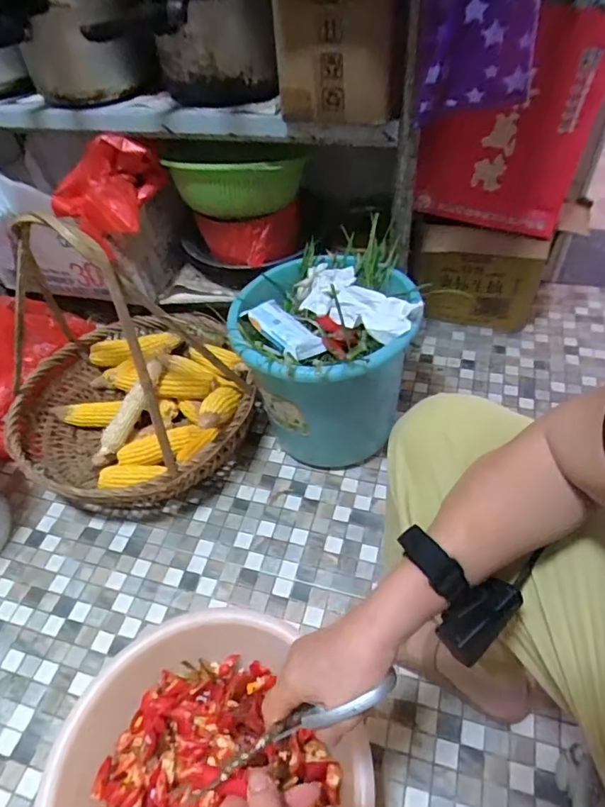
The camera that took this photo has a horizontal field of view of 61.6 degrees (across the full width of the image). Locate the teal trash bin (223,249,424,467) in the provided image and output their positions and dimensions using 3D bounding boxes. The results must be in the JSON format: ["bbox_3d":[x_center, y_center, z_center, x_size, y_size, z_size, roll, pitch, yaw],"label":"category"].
[{"bbox_3d":[0.040,-0.062,0.896,0.276,0.316,0.284,-1,49,2],"label":"teal trash bin"}]

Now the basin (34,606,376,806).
[{"bbox_3d":[-0.118,0.435,0.594,0.309,0.116,0.336,-2,49,2],"label":"basin"}]

